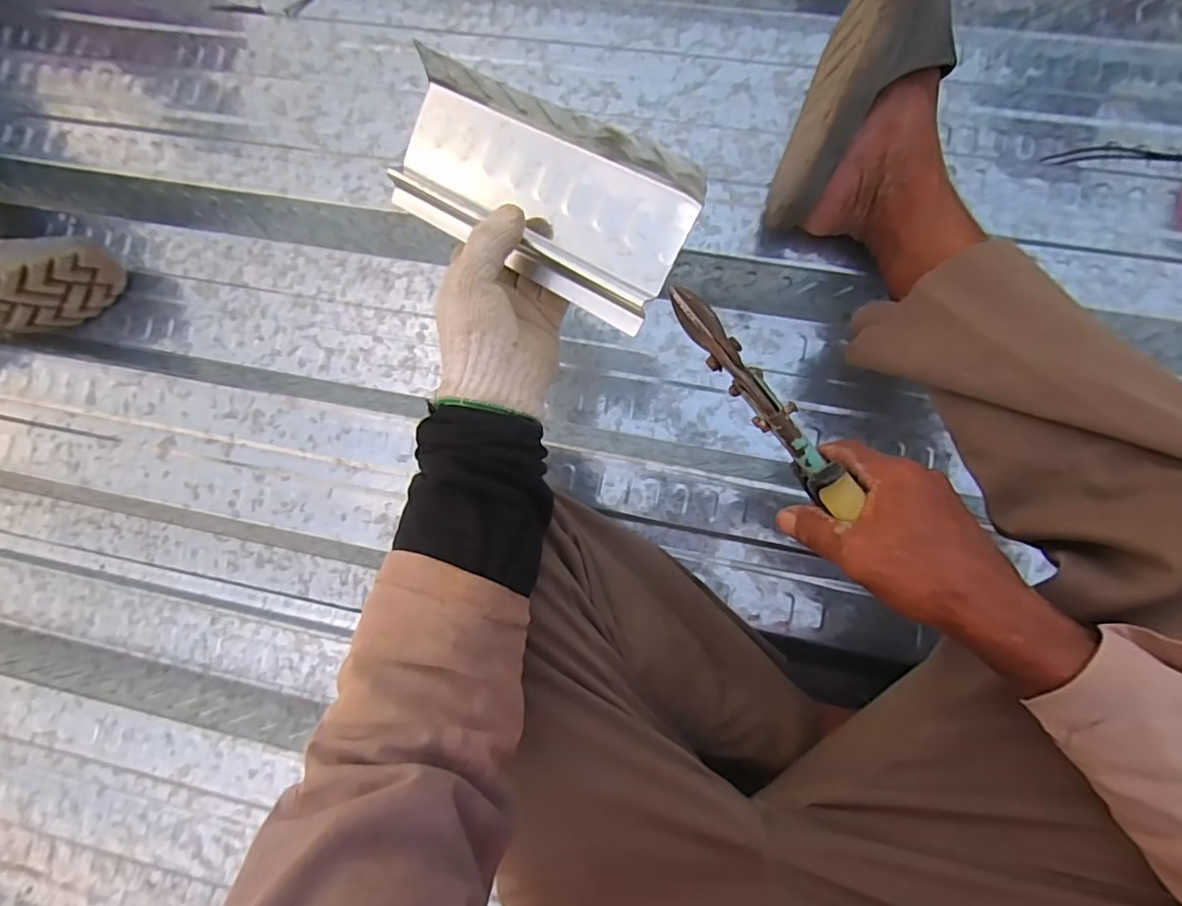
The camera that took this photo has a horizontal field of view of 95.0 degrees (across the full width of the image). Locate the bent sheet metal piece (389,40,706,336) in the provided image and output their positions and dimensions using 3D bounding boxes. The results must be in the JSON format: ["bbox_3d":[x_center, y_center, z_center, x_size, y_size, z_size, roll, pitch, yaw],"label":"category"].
[{"bbox_3d":[-0.040,-0.182,0.374,0.228,0.023,0.104,33,110,15],"label":"bent sheet metal piece"}]

